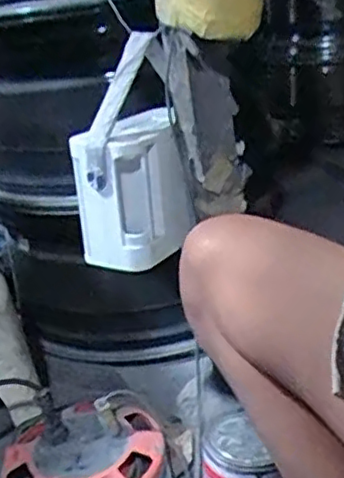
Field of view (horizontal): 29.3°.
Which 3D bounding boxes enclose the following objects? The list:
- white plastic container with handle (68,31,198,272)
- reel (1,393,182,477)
[{"bbox_3d":[-0.051,-0.094,0.783,0.130,0.241,0.083,-25,28,-36],"label":"white plastic container with handle"},{"bbox_3d":[-0.103,0.279,0.828,0.203,0.104,0.198,-16,25,-21],"label":"reel"}]

